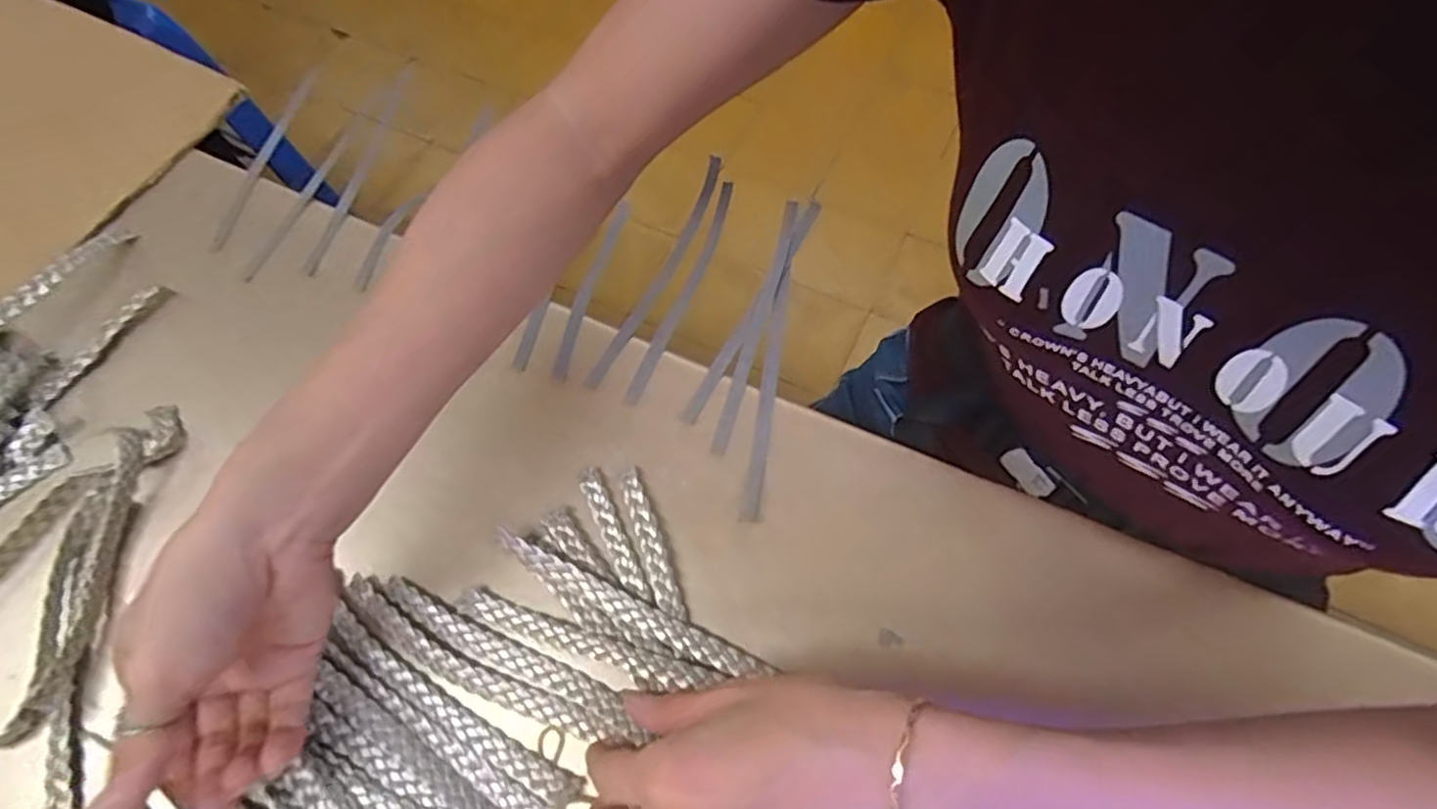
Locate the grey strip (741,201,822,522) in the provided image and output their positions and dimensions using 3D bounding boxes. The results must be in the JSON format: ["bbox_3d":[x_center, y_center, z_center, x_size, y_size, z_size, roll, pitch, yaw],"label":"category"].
[{"bbox_3d":[0.035,-0.034,0.412,0.015,0.020,0.207,11,64,5],"label":"grey strip"}]

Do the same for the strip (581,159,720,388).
[{"bbox_3d":[-0.037,-0.083,0.427,0.013,0.034,0.162,25,66,12],"label":"strip"}]

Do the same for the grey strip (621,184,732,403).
[{"bbox_3d":[-0.020,-0.073,0.433,0.011,0.014,0.166,19,65,9],"label":"grey strip"}]

